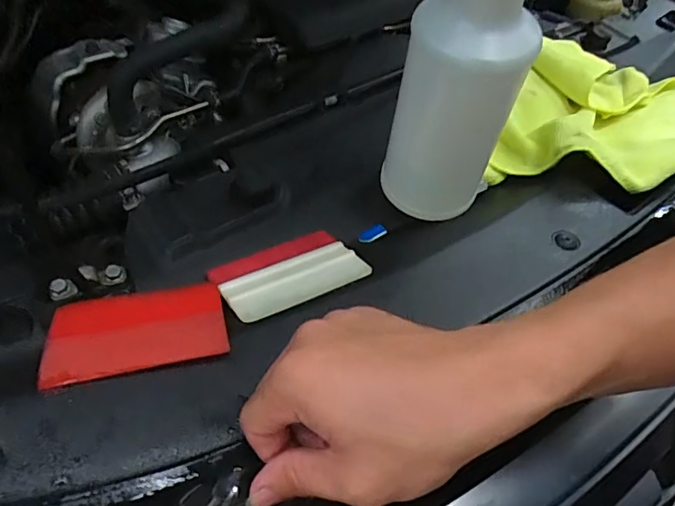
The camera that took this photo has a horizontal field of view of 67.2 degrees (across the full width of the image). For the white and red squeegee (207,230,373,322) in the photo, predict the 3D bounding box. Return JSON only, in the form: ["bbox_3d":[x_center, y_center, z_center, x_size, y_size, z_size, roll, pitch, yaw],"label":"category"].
[{"bbox_3d":[-0.036,0.015,0.368,0.101,0.014,0.072,-21,37,-25],"label":"white and red squeegee"}]

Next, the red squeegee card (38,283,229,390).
[{"bbox_3d":[-0.123,0.045,0.314,0.100,0.004,0.076,-7,32,-14],"label":"red squeegee card"}]

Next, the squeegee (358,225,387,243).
[{"bbox_3d":[0.029,-0.016,0.424,0.024,0.007,0.010,-20,54,-23],"label":"squeegee"}]

